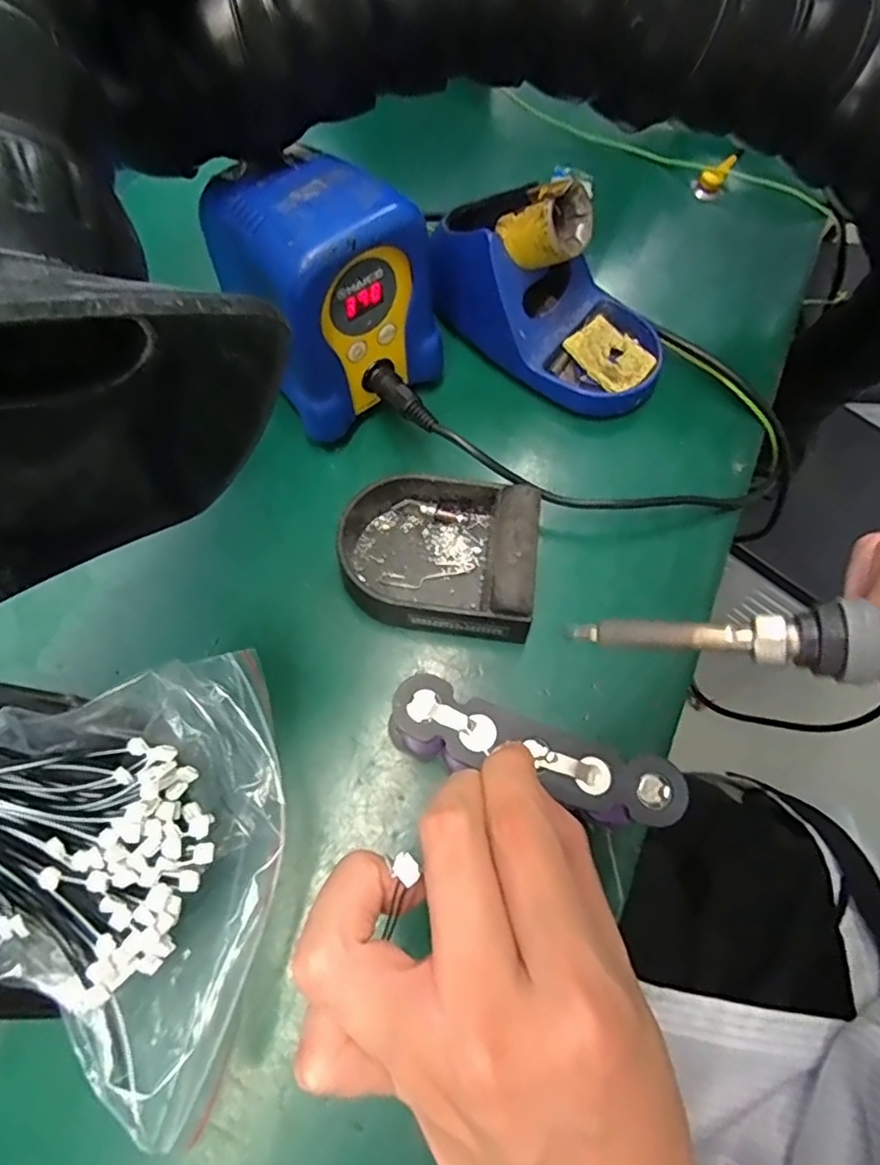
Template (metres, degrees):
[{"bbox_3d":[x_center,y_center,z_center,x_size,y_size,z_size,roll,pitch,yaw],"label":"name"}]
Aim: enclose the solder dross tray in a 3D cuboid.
[{"bbox_3d":[-0.002,-0.015,0.315,0.097,0.037,0.075,9,68,2],"label":"solder dross tray"}]

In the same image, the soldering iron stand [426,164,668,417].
[{"bbox_3d":[0.066,-0.169,0.354,0.151,0.090,0.080,31,71,10],"label":"soldering iron stand"}]

